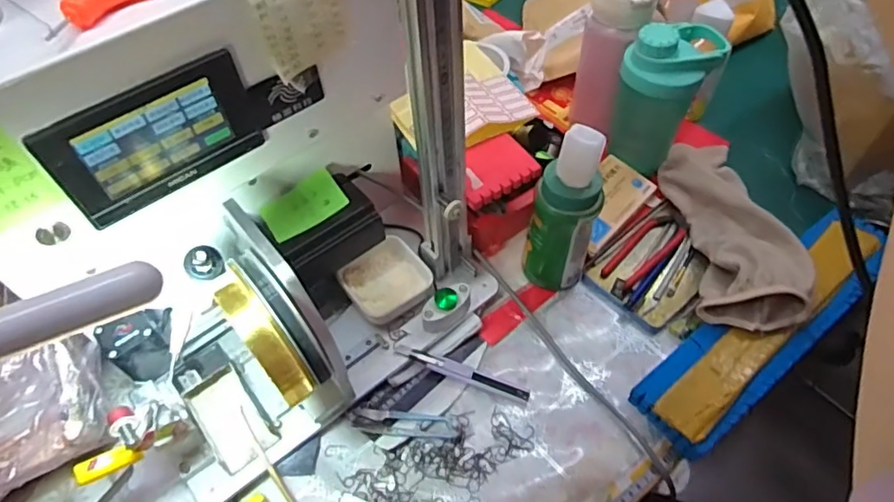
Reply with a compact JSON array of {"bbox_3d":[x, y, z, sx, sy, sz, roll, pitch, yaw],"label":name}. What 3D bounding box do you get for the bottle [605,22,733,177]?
[{"bbox_3d":[0.246,-0.180,0.648,0.093,0.156,0.075,-31,59,-18],"label":"bottle"}]

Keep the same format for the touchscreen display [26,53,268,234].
[{"bbox_3d":[-0.200,-0.078,0.402,0.136,0.082,0.009,-35,60,-21],"label":"touchscreen display"}]

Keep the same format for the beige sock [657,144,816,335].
[{"bbox_3d":[0.301,-0.032,0.615,0.095,0.069,0.265,0,54,3],"label":"beige sock"}]

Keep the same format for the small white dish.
[{"bbox_3d":[-0.064,0.029,0.596,0.081,0.021,0.079,-32,59,-19],"label":"small white dish"}]

